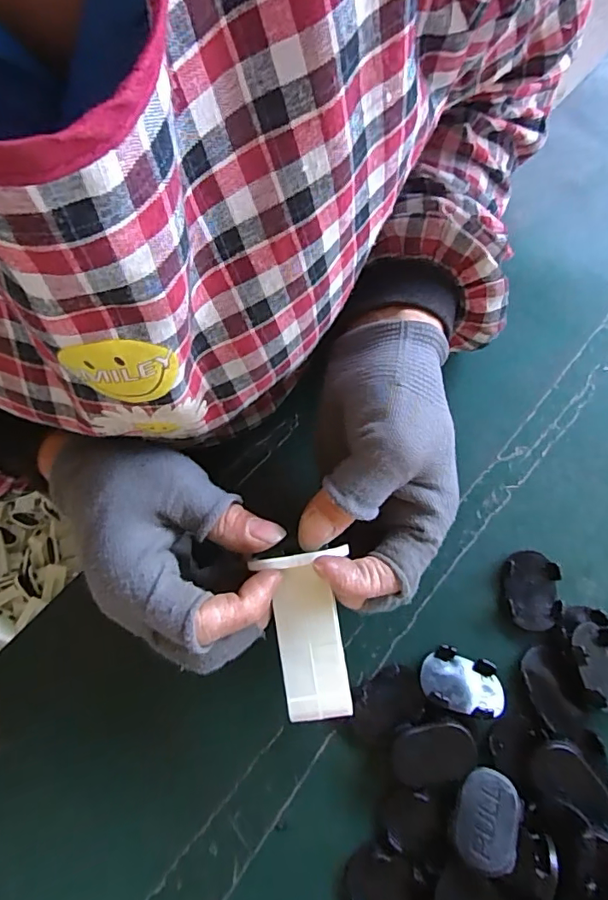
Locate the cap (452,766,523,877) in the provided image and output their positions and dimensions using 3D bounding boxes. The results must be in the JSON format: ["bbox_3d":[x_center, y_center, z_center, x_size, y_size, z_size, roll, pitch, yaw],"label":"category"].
[{"bbox_3d":[0.089,0.180,0.252,0.030,0.005,0.042,11,51,21],"label":"cap"}]

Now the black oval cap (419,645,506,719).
[{"bbox_3d":[0.085,0.124,0.275,0.045,0.008,0.030,17,49,2],"label":"black oval cap"}]

